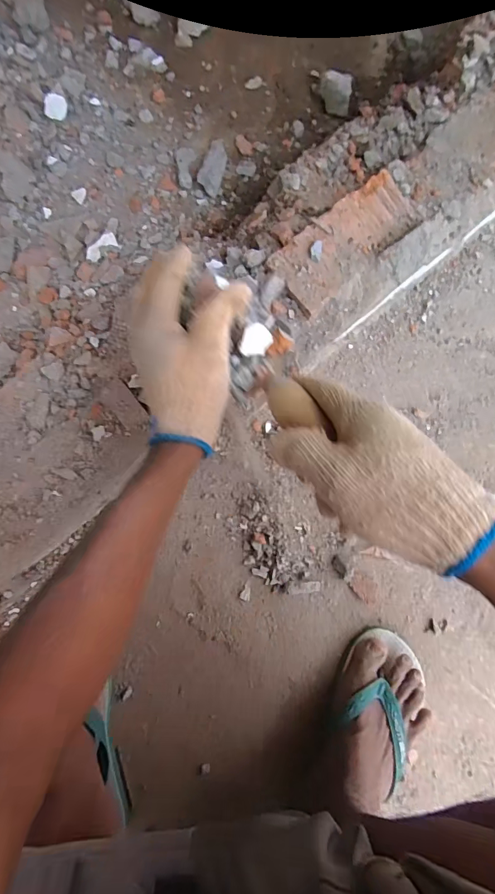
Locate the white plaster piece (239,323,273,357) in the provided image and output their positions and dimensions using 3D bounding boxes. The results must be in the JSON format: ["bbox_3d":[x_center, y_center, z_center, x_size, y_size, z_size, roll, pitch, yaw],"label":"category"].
[{"bbox_3d":[0.007,-0.090,0.350,0.025,0.004,0.029,37,87,-21],"label":"white plaster piece"}]

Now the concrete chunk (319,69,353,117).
[{"bbox_3d":[0.135,-0.544,0.631,0.048,0.033,0.055,10,81,0],"label":"concrete chunk"}]

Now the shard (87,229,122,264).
[{"bbox_3d":[-0.212,-0.290,0.600,0.052,0.019,0.028,-41,84,-7],"label":"shard"}]

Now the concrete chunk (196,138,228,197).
[{"bbox_3d":[-0.051,-0.434,0.631,0.036,0.019,0.094,16,81,1],"label":"concrete chunk"}]

